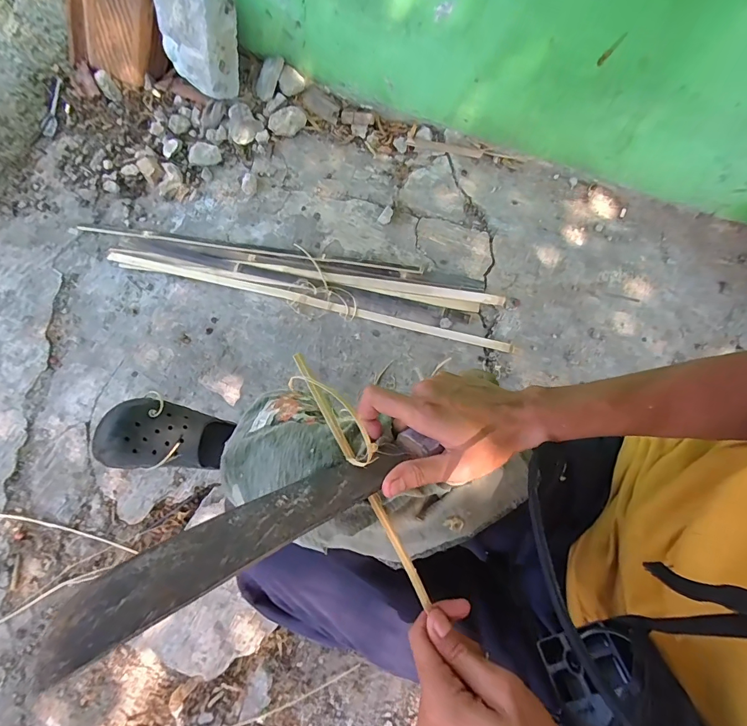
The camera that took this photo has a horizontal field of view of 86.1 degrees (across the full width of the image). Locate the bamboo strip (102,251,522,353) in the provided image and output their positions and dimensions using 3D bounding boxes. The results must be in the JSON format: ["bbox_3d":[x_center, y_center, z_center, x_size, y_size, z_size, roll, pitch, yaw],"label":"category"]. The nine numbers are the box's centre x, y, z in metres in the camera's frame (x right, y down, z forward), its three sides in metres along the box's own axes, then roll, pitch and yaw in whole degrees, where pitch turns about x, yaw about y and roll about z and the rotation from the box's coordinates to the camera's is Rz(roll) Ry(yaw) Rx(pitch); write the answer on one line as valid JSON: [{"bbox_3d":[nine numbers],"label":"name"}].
[{"bbox_3d":[-0.169,-0.156,0.940,0.974,0.011,0.030,16,72,1],"label":"bamboo strip"}]

